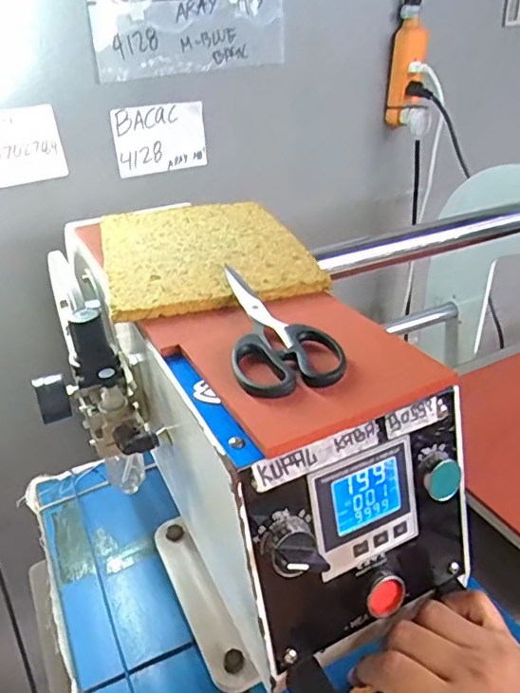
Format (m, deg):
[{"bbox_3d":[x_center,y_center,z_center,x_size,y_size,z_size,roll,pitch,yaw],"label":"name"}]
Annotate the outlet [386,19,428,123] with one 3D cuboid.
[{"bbox_3d":[0.263,-0.488,0.962,0.063,0.163,0.032,17,36,30],"label":"outlet"}]

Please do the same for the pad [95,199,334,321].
[{"bbox_3d":[-0.060,-0.098,0.522,0.177,0.014,0.250,-10,31,-13],"label":"pad"}]

